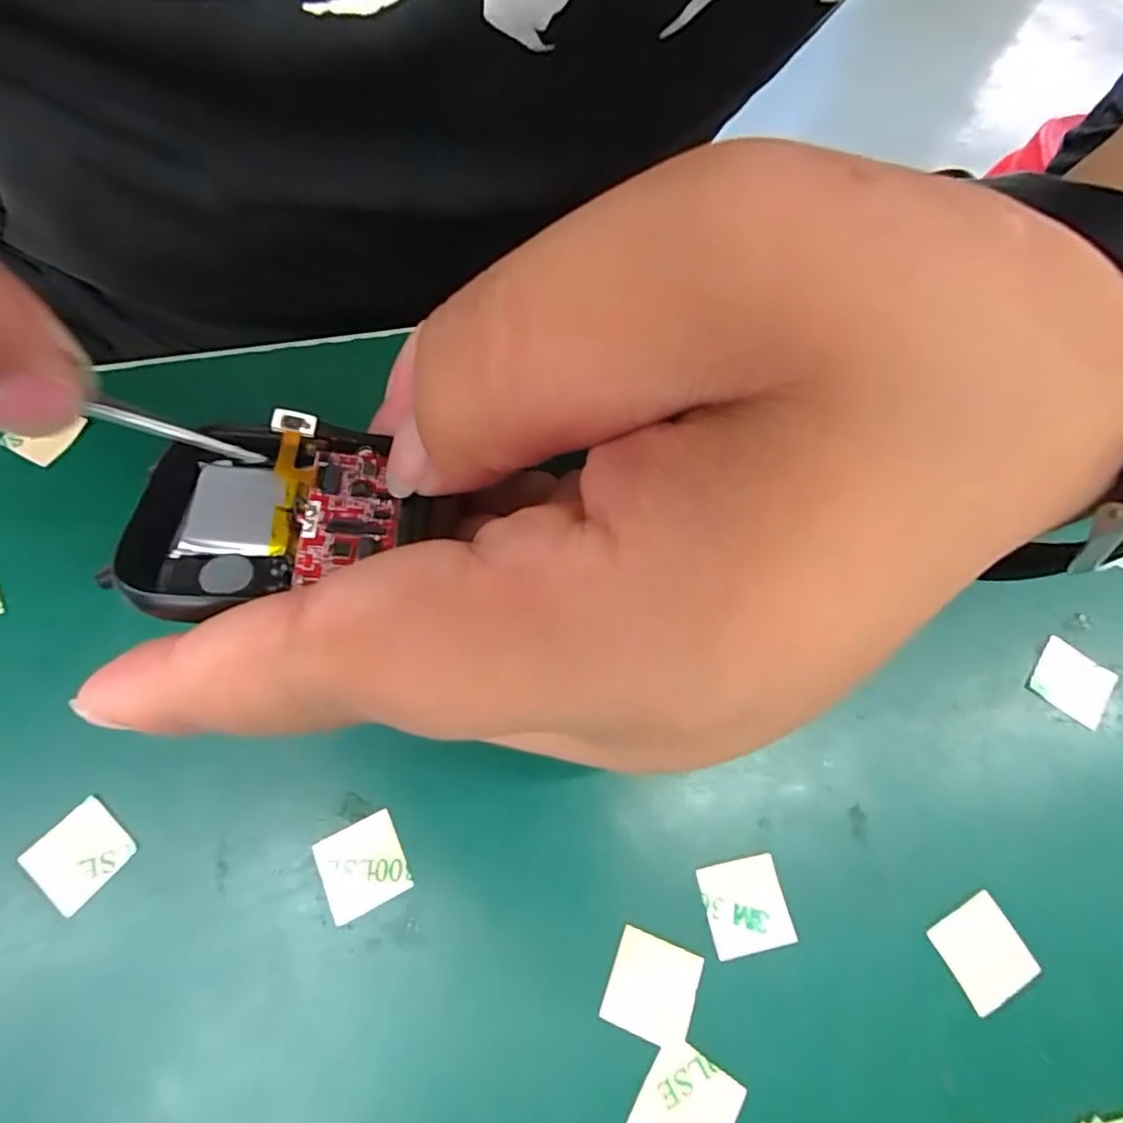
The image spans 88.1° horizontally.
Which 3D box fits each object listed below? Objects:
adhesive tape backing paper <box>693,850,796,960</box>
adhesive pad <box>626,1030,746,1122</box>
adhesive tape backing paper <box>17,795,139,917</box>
[{"bbox_3d":[0.035,0.065,0.110,0.015,0.004,0.015,-10,68,-7],"label":"adhesive tape backing paper"},{"bbox_3d":[0.022,0.093,0.098,0.016,0.004,0.015,32,69,11],"label":"adhesive pad"},{"bbox_3d":[-0.092,0.055,0.110,0.015,0.004,0.015,39,71,13],"label":"adhesive tape backing paper"}]

